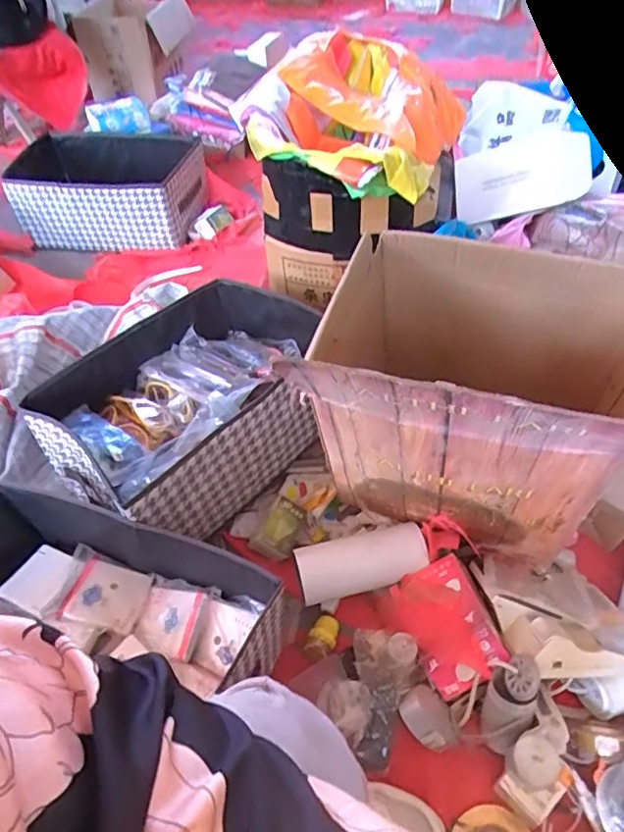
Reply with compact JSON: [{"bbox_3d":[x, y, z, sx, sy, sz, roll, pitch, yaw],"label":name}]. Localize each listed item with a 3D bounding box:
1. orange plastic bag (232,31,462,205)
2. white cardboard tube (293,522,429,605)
[{"bbox_3d":[0.073,-0.514,0.992,0.324,0.138,0.490,18,52,17],"label":"orange plastic bag"},{"bbox_3d":[0.067,0.201,0.783,0.174,0.060,0.066,-11,49,-7],"label":"white cardboard tube"}]

